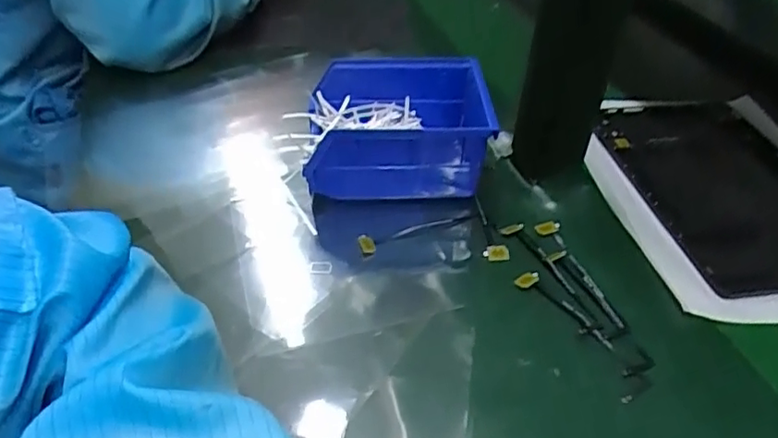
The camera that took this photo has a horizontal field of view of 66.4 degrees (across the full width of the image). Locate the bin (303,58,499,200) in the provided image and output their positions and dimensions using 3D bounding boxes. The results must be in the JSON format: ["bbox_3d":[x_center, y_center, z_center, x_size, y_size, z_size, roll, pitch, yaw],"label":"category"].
[{"bbox_3d":[0.007,-0.070,0.464,0.136,0.074,0.105,2,43,-3],"label":"bin"}]

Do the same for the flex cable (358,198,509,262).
[{"bbox_3d":[0.030,0.015,0.429,0.099,0.011,0.060,-8,45,-14],"label":"flex cable"}]

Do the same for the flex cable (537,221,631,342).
[{"bbox_3d":[0.130,0.038,0.403,0.016,0.005,0.104,-9,45,-14],"label":"flex cable"}]

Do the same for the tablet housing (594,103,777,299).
[{"bbox_3d":[0.271,-0.029,0.481,0.150,0.007,0.215,-4,44,-9],"label":"tablet housing"}]

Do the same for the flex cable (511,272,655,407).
[{"bbox_3d":[0.117,0.068,0.369,0.022,0.004,0.103,-22,49,-25],"label":"flex cable"}]

